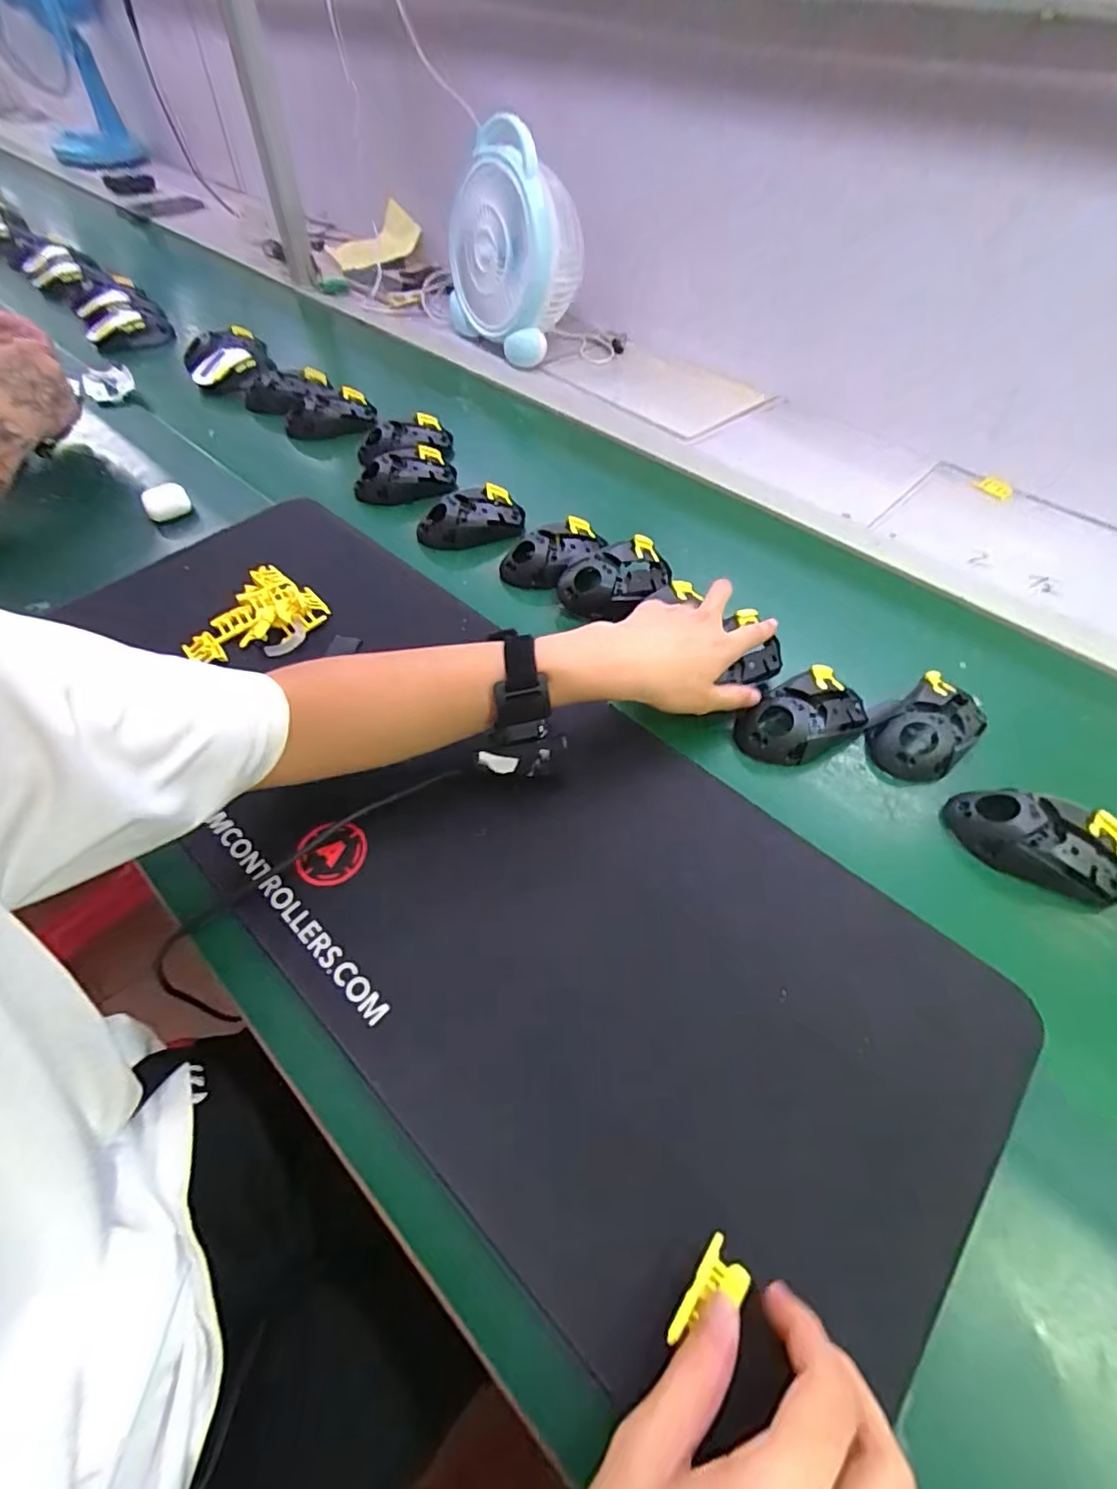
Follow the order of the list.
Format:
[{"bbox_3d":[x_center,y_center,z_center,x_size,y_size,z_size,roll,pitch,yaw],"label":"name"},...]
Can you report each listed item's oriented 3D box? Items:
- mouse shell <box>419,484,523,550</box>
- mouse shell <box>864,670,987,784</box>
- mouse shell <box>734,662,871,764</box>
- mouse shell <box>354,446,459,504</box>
[{"bbox_3d":[-0.095,-0.246,0.633,0.117,0.036,0.070,-12,55,-8],"label":"mouse shell"},{"bbox_3d":[0.302,-0.014,0.475,0.098,0.036,0.064,-30,62,-25],"label":"mouse shell"},{"bbox_3d":[0.200,-0.023,0.478,0.116,0.039,0.069,-27,59,-18],"label":"mouse shell"},{"bbox_3d":[-0.177,-0.310,0.676,0.112,0.045,0.063,-9,55,-13],"label":"mouse shell"}]

